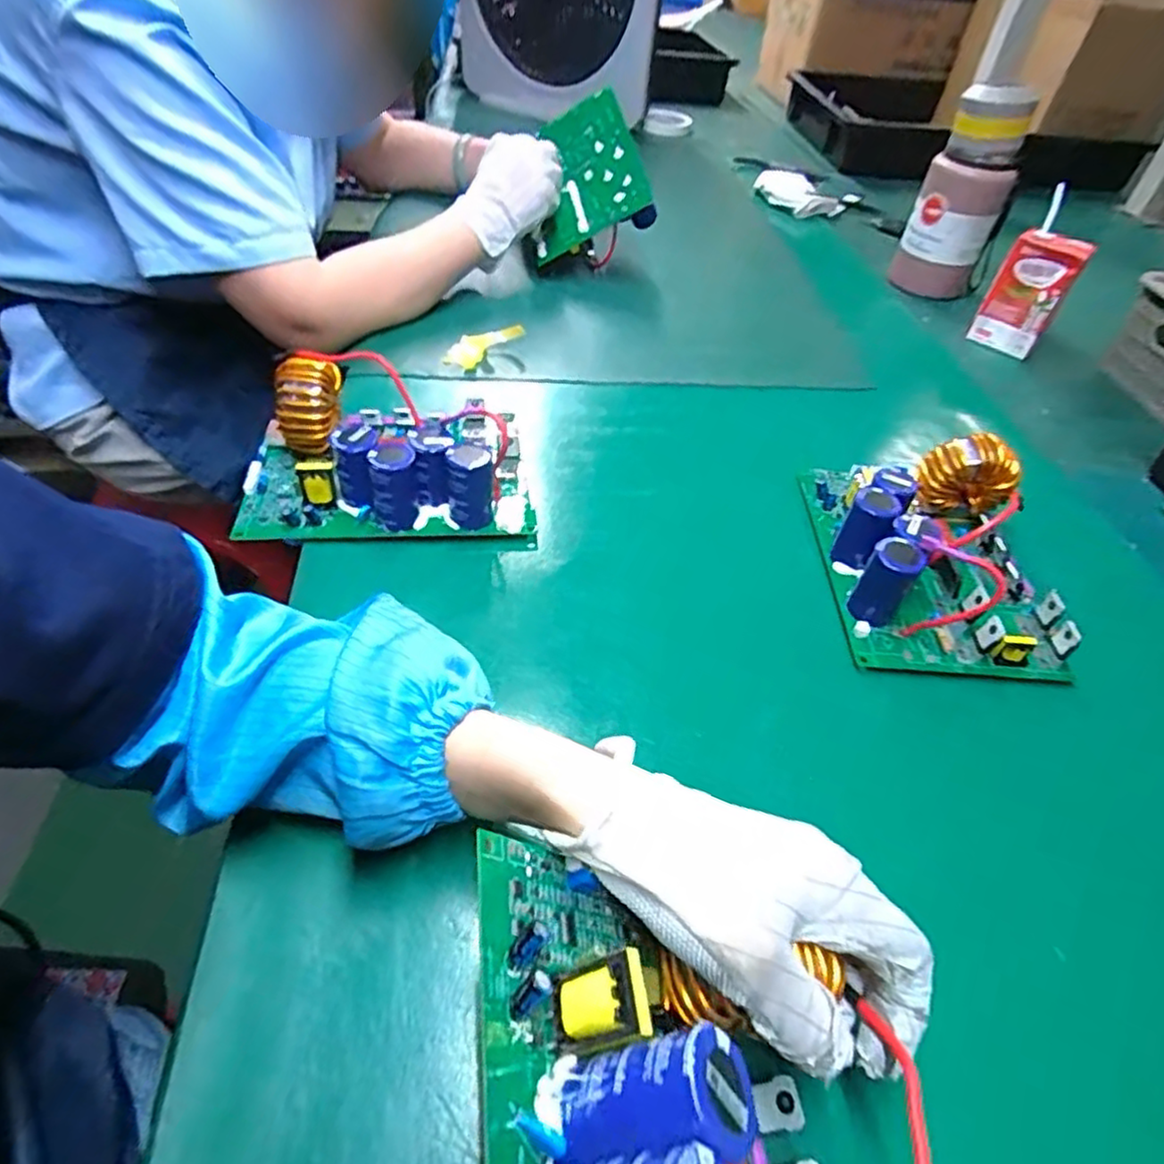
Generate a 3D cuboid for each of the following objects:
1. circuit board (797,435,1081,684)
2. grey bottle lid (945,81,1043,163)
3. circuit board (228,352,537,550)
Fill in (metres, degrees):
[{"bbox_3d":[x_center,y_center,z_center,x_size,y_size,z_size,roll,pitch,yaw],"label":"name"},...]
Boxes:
[{"bbox_3d":[0.237,-0.028,0.455,0.130,0.064,0.189,4,46,-2],"label":"circuit board"},{"bbox_3d":[0.428,-0.482,0.707,0.074,0.067,0.078,23,48,15],"label":"grey bottle lid"},{"bbox_3d":[-0.133,-0.090,0.467,0.195,0.068,0.112,-1,47,-6],"label":"circuit board"}]

